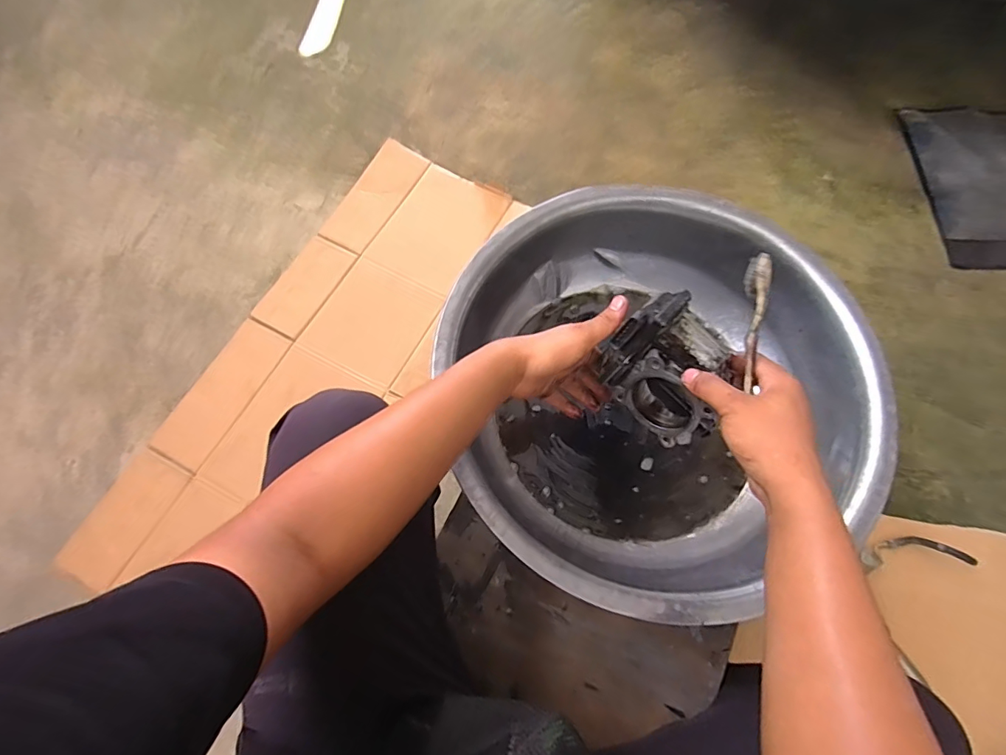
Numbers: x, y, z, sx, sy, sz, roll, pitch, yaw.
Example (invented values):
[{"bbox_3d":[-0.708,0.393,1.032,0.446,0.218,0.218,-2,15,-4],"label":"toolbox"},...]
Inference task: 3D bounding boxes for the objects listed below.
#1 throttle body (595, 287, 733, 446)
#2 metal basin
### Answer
[{"bbox_3d":[0.169,-0.006,0.473,0.135,0.123,0.080,50,45,7],"label":"throttle body"},{"bbox_3d":[0.176,0.015,0.591,0.494,0.151,0.490,1,73,-2],"label":"metal basin"}]

